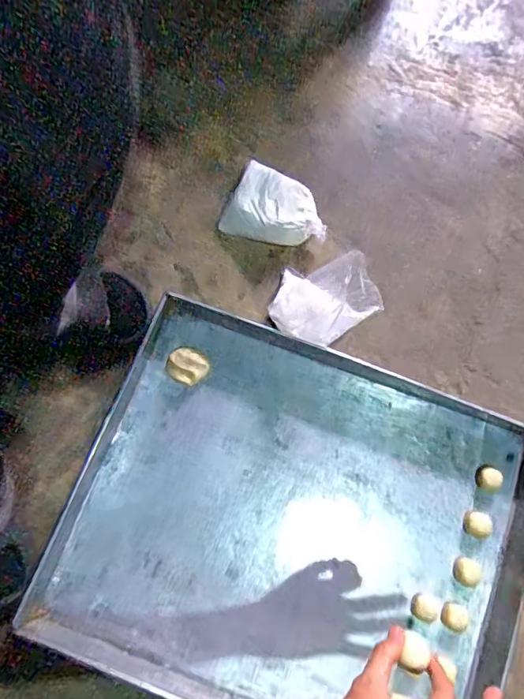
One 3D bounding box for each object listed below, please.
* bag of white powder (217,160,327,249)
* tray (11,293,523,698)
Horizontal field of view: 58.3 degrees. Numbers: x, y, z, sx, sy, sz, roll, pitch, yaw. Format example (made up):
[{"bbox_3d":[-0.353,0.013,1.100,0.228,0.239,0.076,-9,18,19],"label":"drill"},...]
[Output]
[{"bbox_3d":[0.022,-0.185,0.640,0.132,0.041,0.097,27,79,4],"label":"bag of white powder"},{"bbox_3d":[0.046,0.208,0.553,0.523,0.050,0.423,23,79,3],"label":"tray"}]

